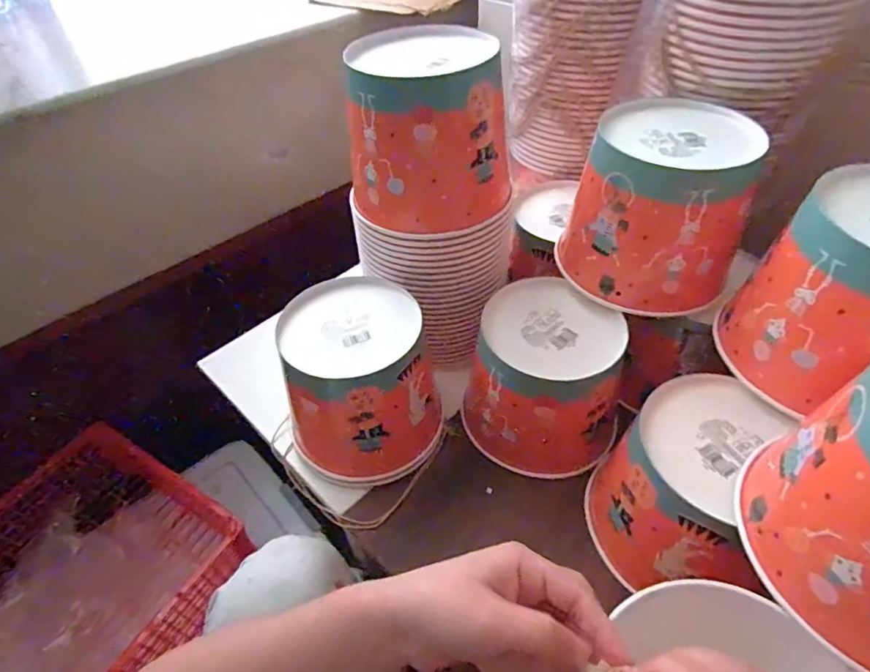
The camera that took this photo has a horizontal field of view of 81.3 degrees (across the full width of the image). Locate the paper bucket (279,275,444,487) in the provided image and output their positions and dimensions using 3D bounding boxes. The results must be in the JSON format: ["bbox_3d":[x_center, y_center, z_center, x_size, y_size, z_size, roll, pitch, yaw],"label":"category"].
[{"bbox_3d":[-0.071,0.043,0.488,0.142,0.136,0.137,-16,48,-11],"label":"paper bucket"}]

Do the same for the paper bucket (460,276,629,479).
[{"bbox_3d":[0.104,0.040,0.489,0.136,0.124,0.140,1,47,5],"label":"paper bucket"}]

